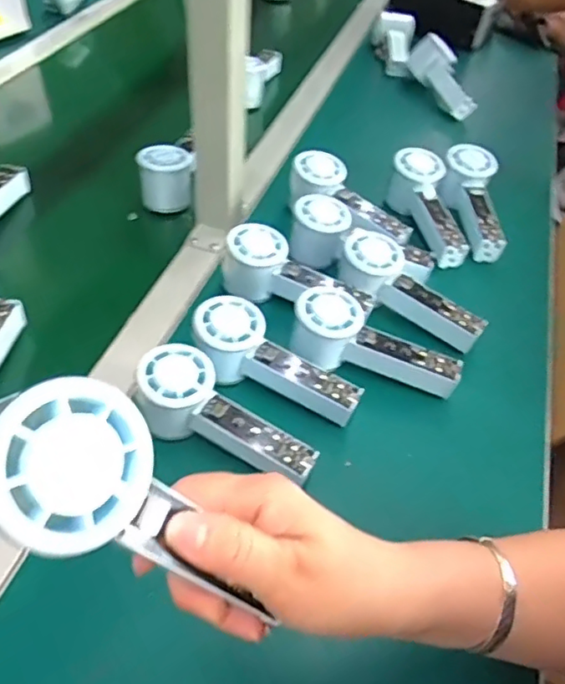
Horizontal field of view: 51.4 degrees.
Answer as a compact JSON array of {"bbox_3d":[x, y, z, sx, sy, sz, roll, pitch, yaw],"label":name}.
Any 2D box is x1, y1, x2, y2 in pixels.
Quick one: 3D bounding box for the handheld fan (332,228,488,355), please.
[{"bbox_3d":[0.118,-0.044,0.574,0.152,0.048,0.059,39,53,8],"label":"handheld fan"}]

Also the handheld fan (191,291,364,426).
[{"bbox_3d":[-0.010,0.022,0.503,0.154,0.050,0.056,34,51,3],"label":"handheld fan"}]

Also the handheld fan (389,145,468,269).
[{"bbox_3d":[0.169,-0.151,0.682,0.056,0.062,0.158,-11,63,-16],"label":"handheld fan"}]

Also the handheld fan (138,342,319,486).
[{"bbox_3d":[-0.049,0.065,0.462,0.149,0.053,0.059,34,51,4],"label":"handheld fan"}]

